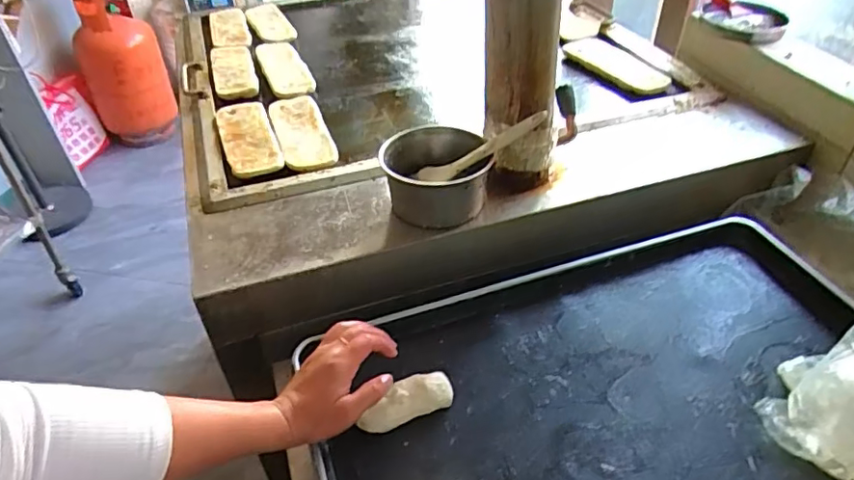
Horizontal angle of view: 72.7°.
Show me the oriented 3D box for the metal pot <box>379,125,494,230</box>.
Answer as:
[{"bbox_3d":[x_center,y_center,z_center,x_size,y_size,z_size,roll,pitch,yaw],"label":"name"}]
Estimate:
[{"bbox_3d":[0.008,-0.079,0.727,0.126,0.089,0.137,0,41,0],"label":"metal pot"}]

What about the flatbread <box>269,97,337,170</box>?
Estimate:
[{"bbox_3d":[-0.186,-0.163,0.858,0.076,0.013,0.195,-11,47,-17],"label":"flatbread"}]

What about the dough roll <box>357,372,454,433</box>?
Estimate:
[{"bbox_3d":[-0.020,0.155,0.563,0.094,0.030,0.037,-22,51,-22],"label":"dough roll"}]

